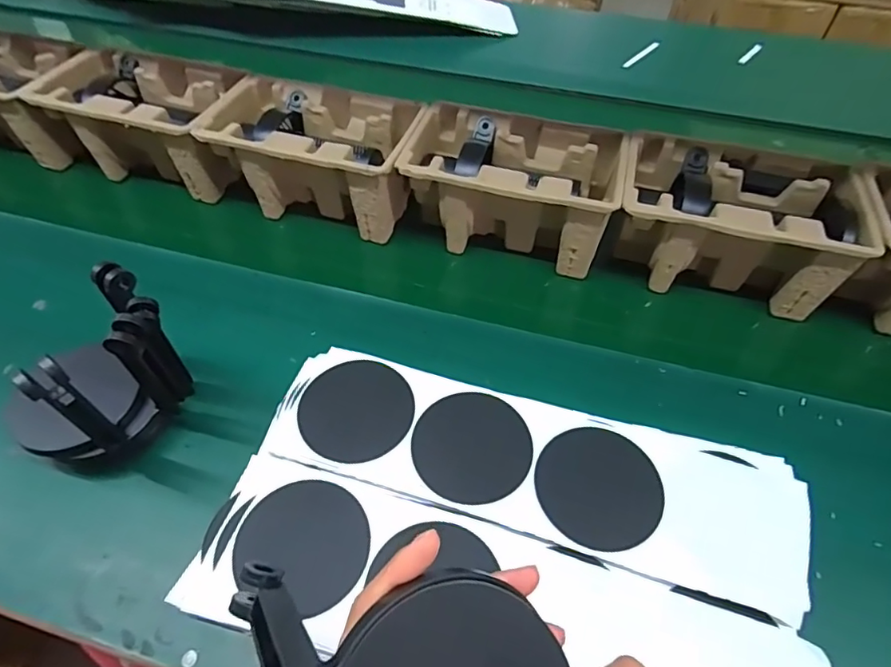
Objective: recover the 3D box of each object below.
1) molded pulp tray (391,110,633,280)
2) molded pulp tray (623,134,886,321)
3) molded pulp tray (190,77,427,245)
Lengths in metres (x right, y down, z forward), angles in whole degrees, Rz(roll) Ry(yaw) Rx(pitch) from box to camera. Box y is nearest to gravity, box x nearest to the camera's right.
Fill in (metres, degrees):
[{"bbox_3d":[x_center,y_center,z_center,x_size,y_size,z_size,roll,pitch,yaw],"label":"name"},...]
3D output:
[{"bbox_3d":[0.072,-0.164,0.588,0.229,0.095,0.140,14,50,7],"label":"molded pulp tray"},{"bbox_3d":[0.292,-0.114,0.559,0.222,0.108,0.142,14,50,8],"label":"molded pulp tray"},{"bbox_3d":[-0.150,-0.207,0.620,0.233,0.098,0.142,13,50,7],"label":"molded pulp tray"}]

